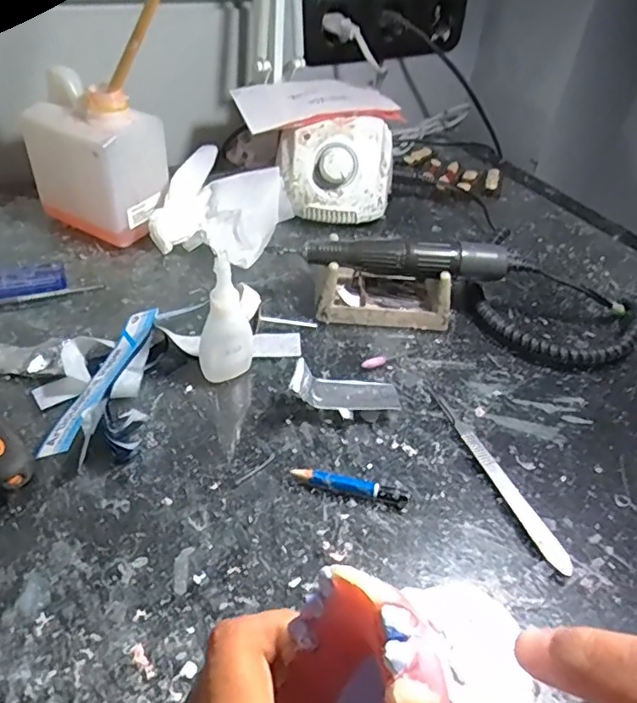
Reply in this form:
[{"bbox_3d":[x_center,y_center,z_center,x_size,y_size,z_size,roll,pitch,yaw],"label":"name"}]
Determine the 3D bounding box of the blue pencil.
[{"bbox_3d":[0.017,0.073,0.310,0.063,0.009,0.009,12,43,6],"label":"blue pencil"}]

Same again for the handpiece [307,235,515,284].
[{"bbox_3d":[0.065,-0.071,0.419,0.145,0.021,0.026,4,42,-3],"label":"handpiece"}]

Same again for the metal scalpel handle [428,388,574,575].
[{"bbox_3d":[0.101,0.067,0.330,0.013,0.004,0.132,-11,45,-19],"label":"metal scalpel handle"}]

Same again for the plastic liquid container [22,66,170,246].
[{"bbox_3d":[-0.176,-0.156,0.463,0.090,0.118,0.069,25,45,19],"label":"plastic liquid container"}]

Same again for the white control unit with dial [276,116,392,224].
[{"bbox_3d":[0.018,-0.167,0.531,0.107,0.076,0.075,1,43,-6],"label":"white control unit with dial"}]

